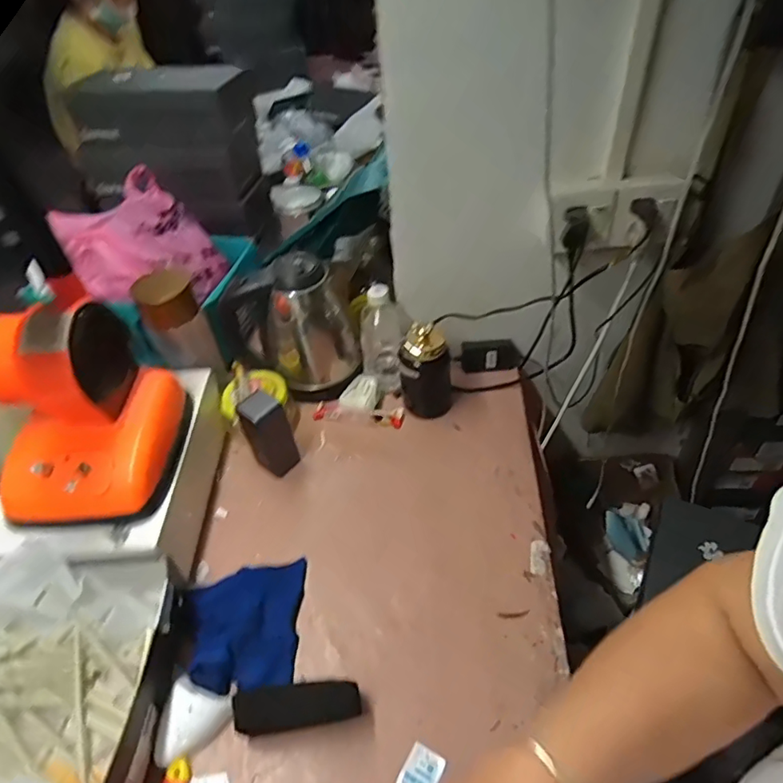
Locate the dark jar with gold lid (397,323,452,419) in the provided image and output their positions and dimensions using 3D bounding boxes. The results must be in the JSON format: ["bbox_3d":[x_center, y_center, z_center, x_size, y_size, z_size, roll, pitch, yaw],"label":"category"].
[{"bbox_3d":[0.053,-0.032,0.845,0.080,0.155,0.063,-2,46,3],"label":"dark jar with gold lid"}]

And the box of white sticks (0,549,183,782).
[{"bbox_3d":[-0.400,0.297,0.590,0.331,0.101,0.256,3,46,7],"label":"box of white sticks"}]

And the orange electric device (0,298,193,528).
[{"bbox_3d":[-0.368,0.019,0.633,0.175,0.190,0.197,-5,45,0],"label":"orange electric device"}]

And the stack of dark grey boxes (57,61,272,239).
[{"bbox_3d":[-0.397,-0.464,1.054,0.288,0.254,0.189,8,47,12],"label":"stack of dark grey boxes"}]

